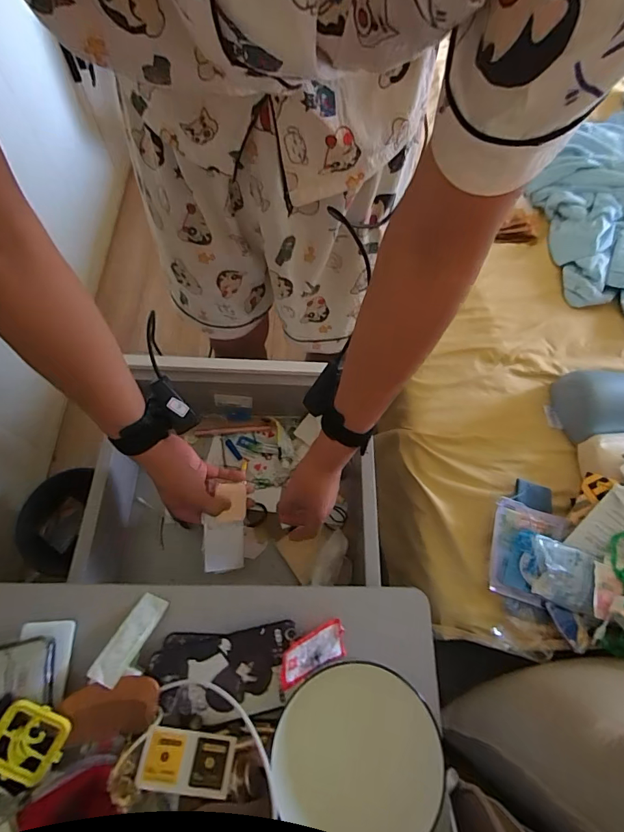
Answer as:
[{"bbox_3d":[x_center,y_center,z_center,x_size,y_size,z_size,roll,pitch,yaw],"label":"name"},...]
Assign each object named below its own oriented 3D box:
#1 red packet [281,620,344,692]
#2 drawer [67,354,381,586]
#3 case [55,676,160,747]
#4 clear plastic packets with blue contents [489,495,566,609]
[{"bbox_3d":[0.001,0.245,0.437,0.079,0.010,0.035,-11,73,-34],"label":"red packet"},{"bbox_3d":[-0.109,0.096,0.619,0.359,0.115,0.277,1,65,-3],"label":"drawer"},{"bbox_3d":[-0.195,0.283,0.405,0.091,0.019,0.047,-9,66,-8],"label":"case"},{"bbox_3d":[0.336,0.206,0.646,0.104,0.034,0.147,18,65,5],"label":"clear plastic packets with blue contents"}]

